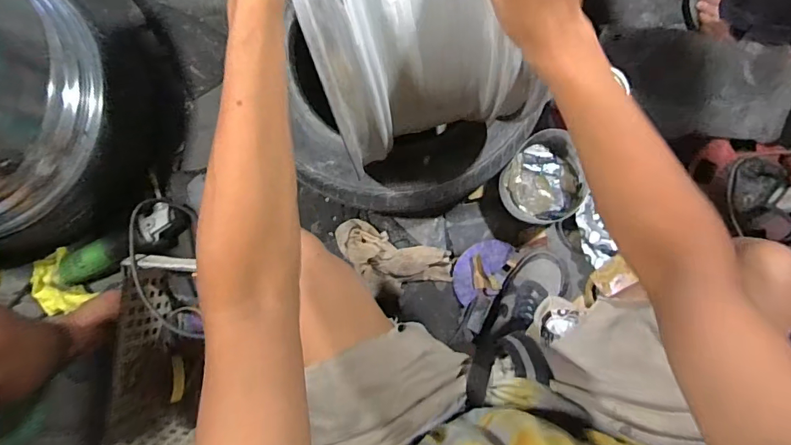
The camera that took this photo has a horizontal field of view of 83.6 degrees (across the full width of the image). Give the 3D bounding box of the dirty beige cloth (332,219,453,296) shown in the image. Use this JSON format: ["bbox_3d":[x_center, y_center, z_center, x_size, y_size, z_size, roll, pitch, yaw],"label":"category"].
[{"bbox_3d":[-0.009,0.075,0.832,0.225,0.051,0.108,19,88,3],"label":"dirty beige cloth"}]

